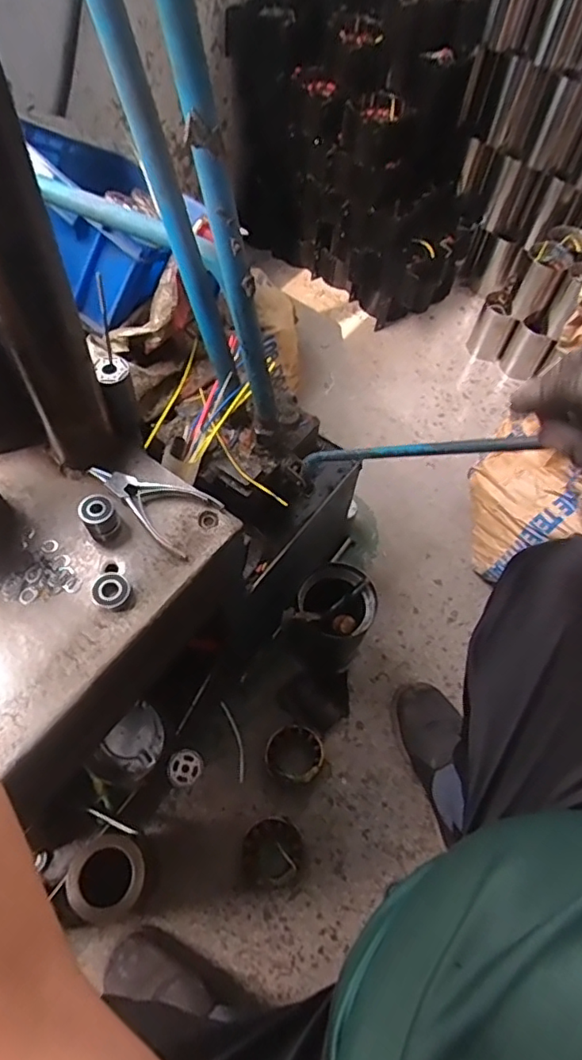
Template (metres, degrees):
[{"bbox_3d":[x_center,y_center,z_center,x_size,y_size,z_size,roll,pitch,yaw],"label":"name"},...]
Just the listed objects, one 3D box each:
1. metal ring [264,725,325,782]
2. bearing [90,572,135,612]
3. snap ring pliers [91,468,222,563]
[{"bbox_3d":[0.005,0.337,0.842,0.088,0.049,0.082,2,59,-3],"label":"metal ring"},{"bbox_3d":[-0.161,0.056,0.500,0.033,0.012,0.035,2,59,-3],"label":"bearing"},{"bbox_3d":[-0.139,-0.033,0.553,0.132,0.014,0.068,30,62,13],"label":"snap ring pliers"}]

